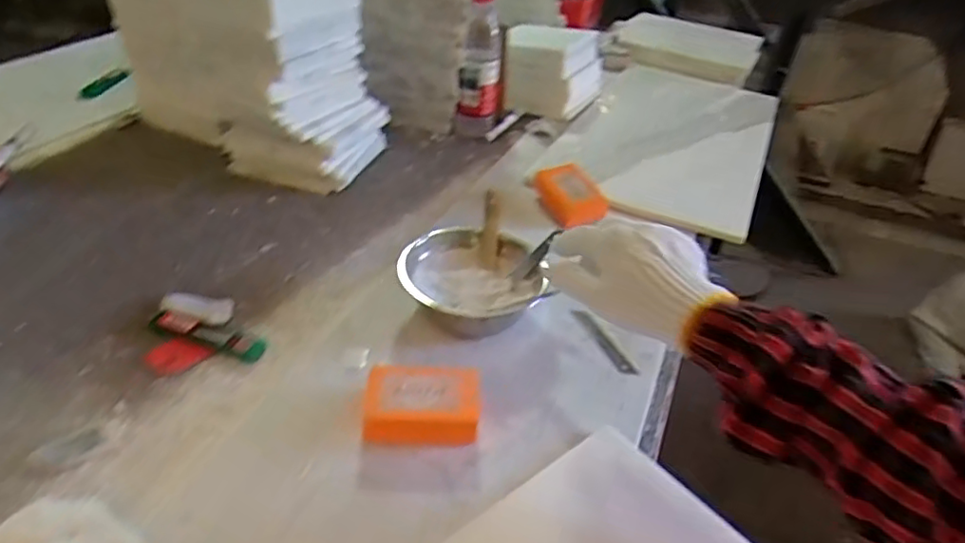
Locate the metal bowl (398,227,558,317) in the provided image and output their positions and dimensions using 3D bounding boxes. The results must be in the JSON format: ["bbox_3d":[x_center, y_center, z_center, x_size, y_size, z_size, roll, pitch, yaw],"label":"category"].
[{"bbox_3d":[-0.011,0.012,0.648,0.144,0.052,0.129,-3,36,-11],"label":"metal bowl"}]

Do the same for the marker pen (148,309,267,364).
[{"bbox_3d":[-0.259,0.058,0.595,0.120,0.013,0.024,15,37,13],"label":"marker pen"}]

